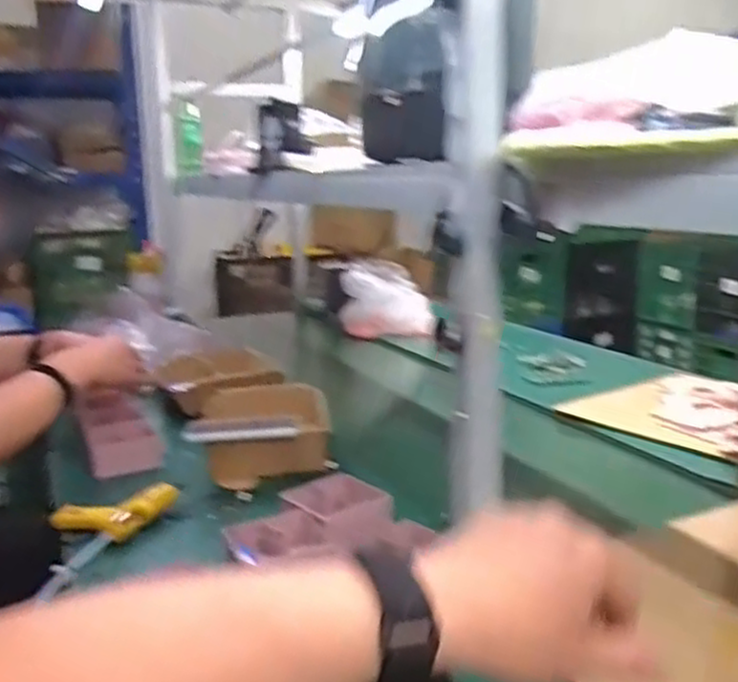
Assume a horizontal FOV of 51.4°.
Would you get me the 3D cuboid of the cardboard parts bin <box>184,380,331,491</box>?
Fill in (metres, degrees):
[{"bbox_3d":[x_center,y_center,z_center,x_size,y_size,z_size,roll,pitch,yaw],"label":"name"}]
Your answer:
[{"bbox_3d":[-0.171,0.139,1.227,0.201,0.096,0.227,-2,12,-3],"label":"cardboard parts bin"}]

